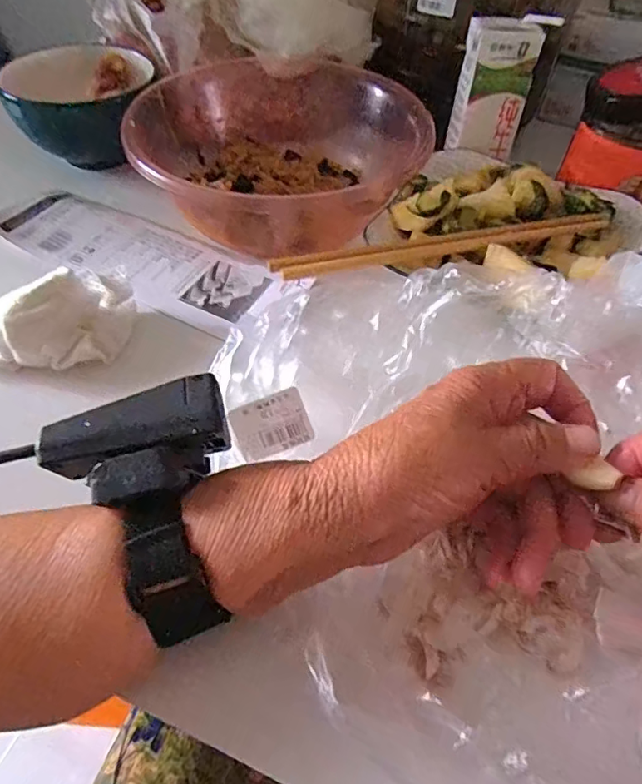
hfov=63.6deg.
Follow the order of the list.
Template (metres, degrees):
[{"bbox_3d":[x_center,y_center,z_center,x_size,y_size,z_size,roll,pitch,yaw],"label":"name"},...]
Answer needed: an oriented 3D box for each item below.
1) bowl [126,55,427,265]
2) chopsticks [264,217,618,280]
[{"bbox_3d":[-0.040,-0.202,0.419,0.204,0.065,0.187,-8,53,-8],"label":"bowl"},{"bbox_3d":[0.083,-0.099,0.349,0.233,0.012,0.019,-10,53,-10],"label":"chopsticks"}]

